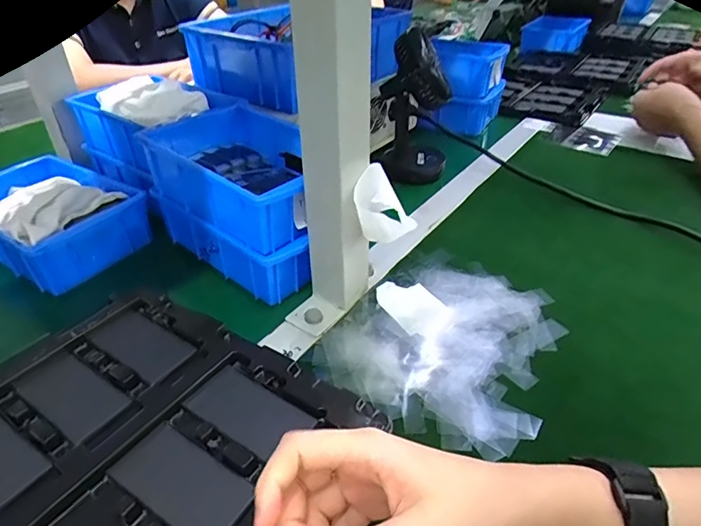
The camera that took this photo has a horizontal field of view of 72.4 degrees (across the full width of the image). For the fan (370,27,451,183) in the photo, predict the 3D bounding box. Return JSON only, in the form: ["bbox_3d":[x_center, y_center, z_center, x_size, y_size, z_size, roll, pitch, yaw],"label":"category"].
[{"bbox_3d":[0.086,-0.208,0.635,0.098,0.183,0.086,6,37,9],"label":"fan"}]

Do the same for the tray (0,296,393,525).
[{"bbox_3d":[-0.148,0.122,0.320,0.264,0.034,0.219,22,42,27],"label":"tray"}]

